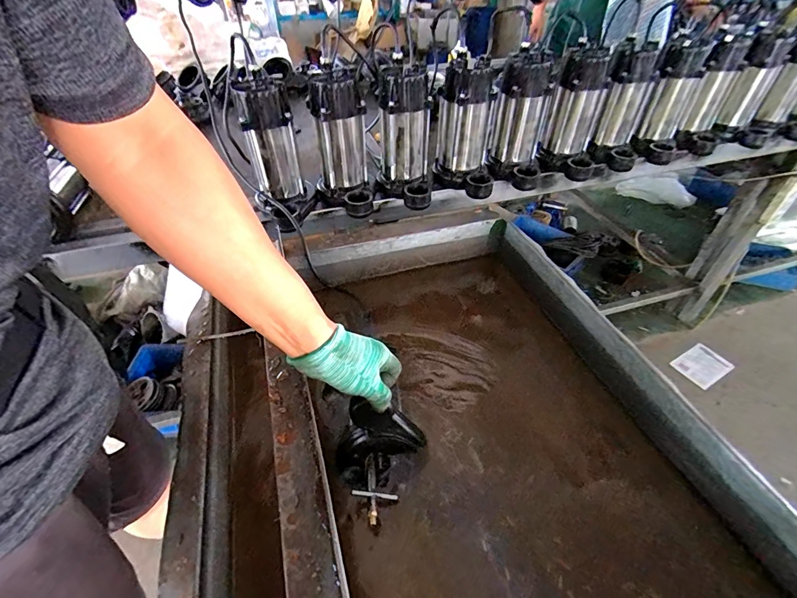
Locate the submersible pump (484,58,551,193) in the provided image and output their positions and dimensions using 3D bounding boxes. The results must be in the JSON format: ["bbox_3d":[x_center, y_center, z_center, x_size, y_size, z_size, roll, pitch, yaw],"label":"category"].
[{"bbox_3d":[0.283,-0.378,0.812,0.116,0.239,0.135,28,49,24],"label":"submersible pump"}]

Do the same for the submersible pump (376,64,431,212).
[{"bbox_3d":[0.012,-0.308,0.735,0.114,0.226,0.120,0,43,1],"label":"submersible pump"}]

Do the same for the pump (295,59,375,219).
[{"bbox_3d":[-0.110,-0.291,0.708,0.109,0.223,0.134,-7,44,-6],"label":"pump"}]

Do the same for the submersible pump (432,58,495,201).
[{"bbox_3d":[0.142,-0.338,0.762,0.120,0.225,0.119,-3,43,-2],"label":"submersible pump"}]

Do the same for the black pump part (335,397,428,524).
[{"bbox_3d":[-0.033,0.196,0.476,0.094,0.087,0.118,22,47,19],"label":"black pump part"}]

